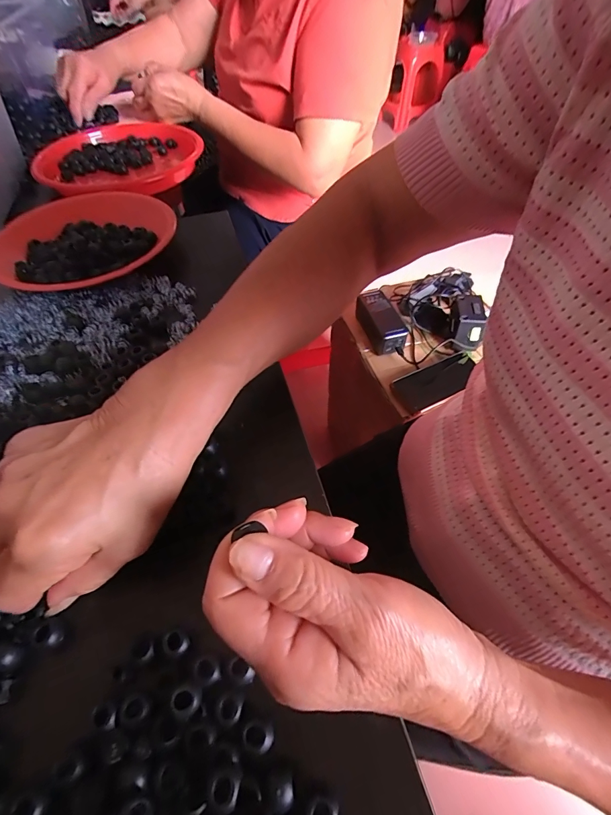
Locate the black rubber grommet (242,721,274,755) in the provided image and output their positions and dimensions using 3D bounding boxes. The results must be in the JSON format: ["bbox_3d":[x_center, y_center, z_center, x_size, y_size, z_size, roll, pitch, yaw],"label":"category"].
[{"bbox_3d":[-0.021,0.148,0.168,0.013,0.004,0.011,0,53,1],"label":"black rubber grommet"}]

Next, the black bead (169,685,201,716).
[{"bbox_3d":[-0.054,0.133,0.170,0.012,0.006,0.011,-1,53,1],"label":"black bead"}]

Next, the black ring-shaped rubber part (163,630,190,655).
[{"bbox_3d":[-0.066,0.121,0.192,0.012,0.004,0.010,27,58,20],"label":"black ring-shaped rubber part"}]

